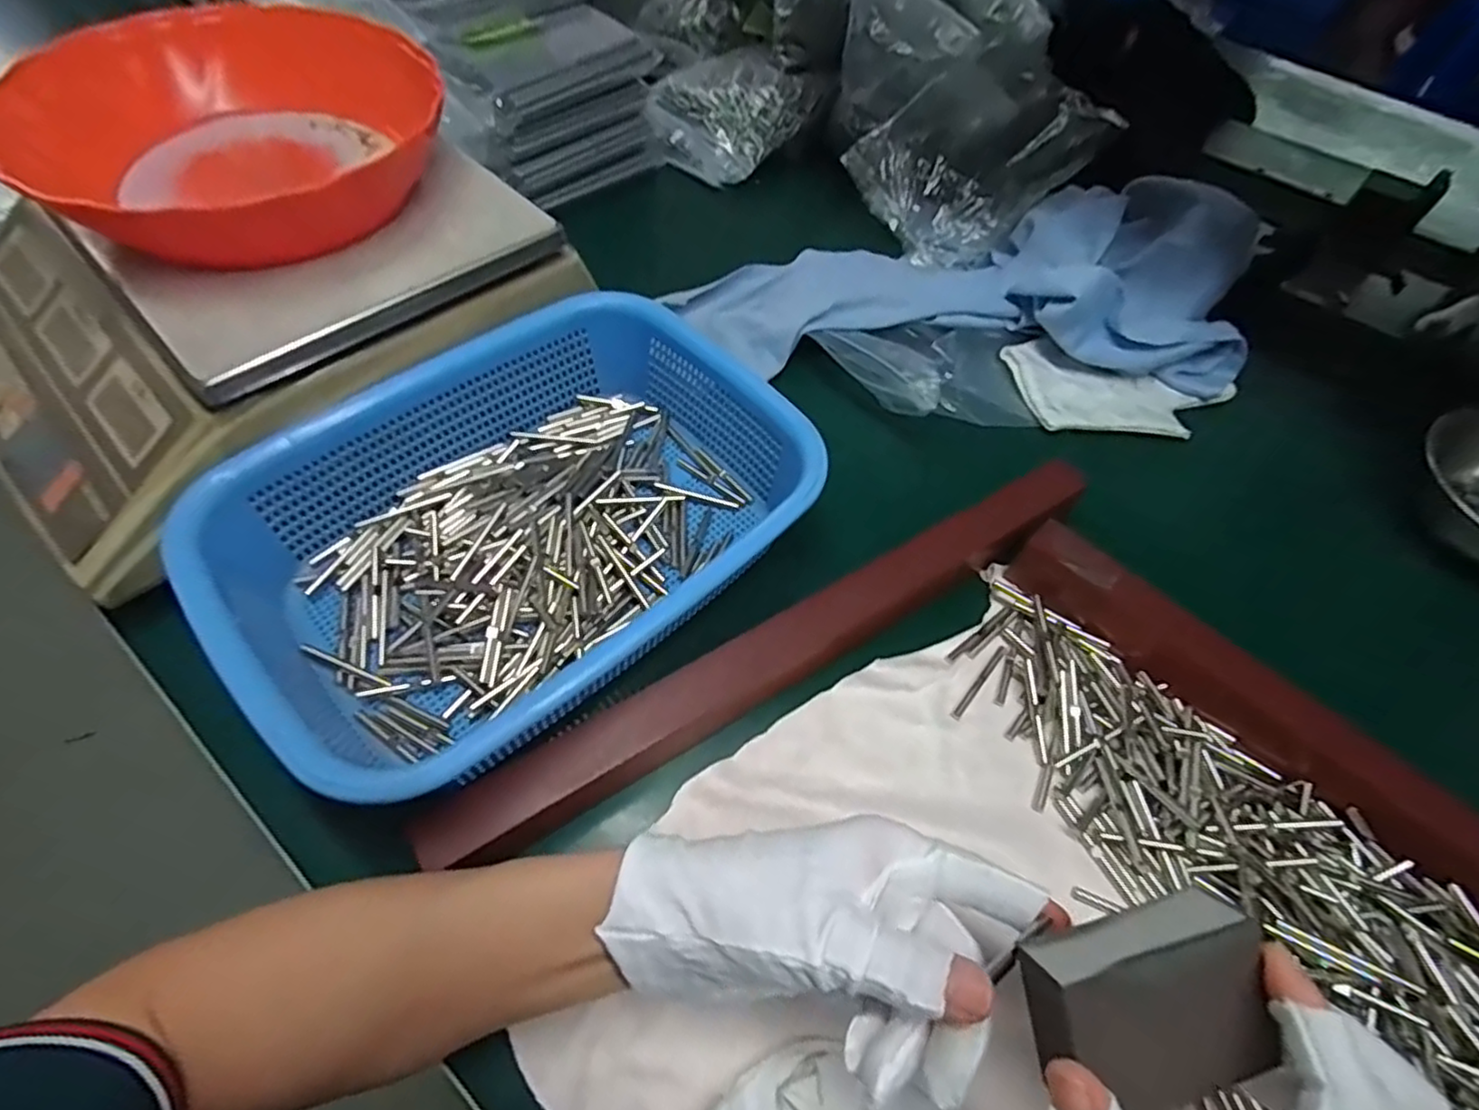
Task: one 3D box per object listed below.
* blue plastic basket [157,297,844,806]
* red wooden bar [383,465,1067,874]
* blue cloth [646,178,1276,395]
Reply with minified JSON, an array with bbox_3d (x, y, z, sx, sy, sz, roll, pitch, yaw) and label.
[{"bbox_3d":[-0.108,-0.019,0.365,0.289,0.069,0.208,-38,68,-23],"label":"blue plastic basket"},{"bbox_3d":[0.030,0.047,0.352,0.377,0.040,0.030,-27,64,-18],"label":"red wooden bar"},{"bbox_3d":[0.164,-0.207,0.501,0.416,0.088,0.164,3,59,-2],"label":"blue cloth"}]

